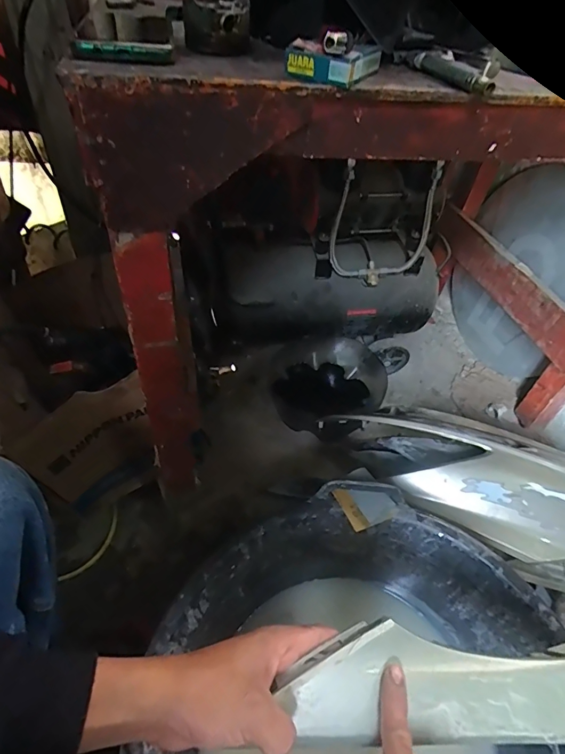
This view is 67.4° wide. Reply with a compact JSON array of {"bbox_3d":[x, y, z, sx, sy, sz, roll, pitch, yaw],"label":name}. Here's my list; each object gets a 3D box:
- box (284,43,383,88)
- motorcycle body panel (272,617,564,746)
[{"bbox_3d":[0.044,-0.264,0.352,0.054,0.020,0.084,23,48,14],"label":"box"},{"bbox_3d":[0.316,0.273,0.417,0.676,0.065,0.143,8,44,-24],"label":"motorcycle body panel"}]

